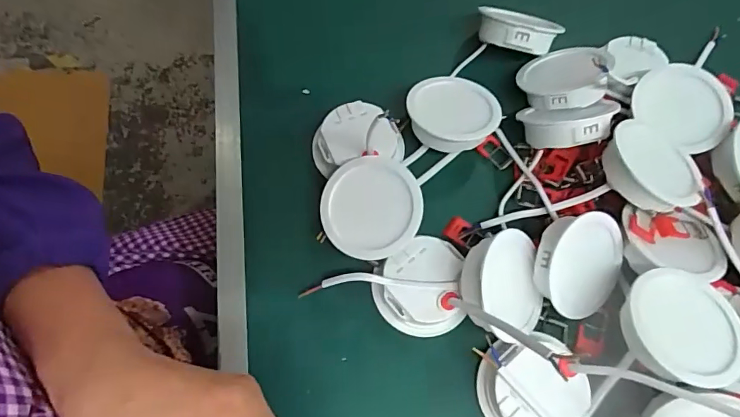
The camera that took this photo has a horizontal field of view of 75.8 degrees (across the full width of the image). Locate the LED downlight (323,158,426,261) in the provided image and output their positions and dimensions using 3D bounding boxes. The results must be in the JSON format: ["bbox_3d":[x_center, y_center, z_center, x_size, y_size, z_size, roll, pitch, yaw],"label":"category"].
[{"bbox_3d":[0.002,0.000,0.345,0.071,0.024,0.071,-2,82,13],"label":"LED downlight"}]

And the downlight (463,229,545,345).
[{"bbox_3d":[0.085,0.050,0.314,0.068,0.025,0.070,-11,97,-38],"label":"downlight"}]

